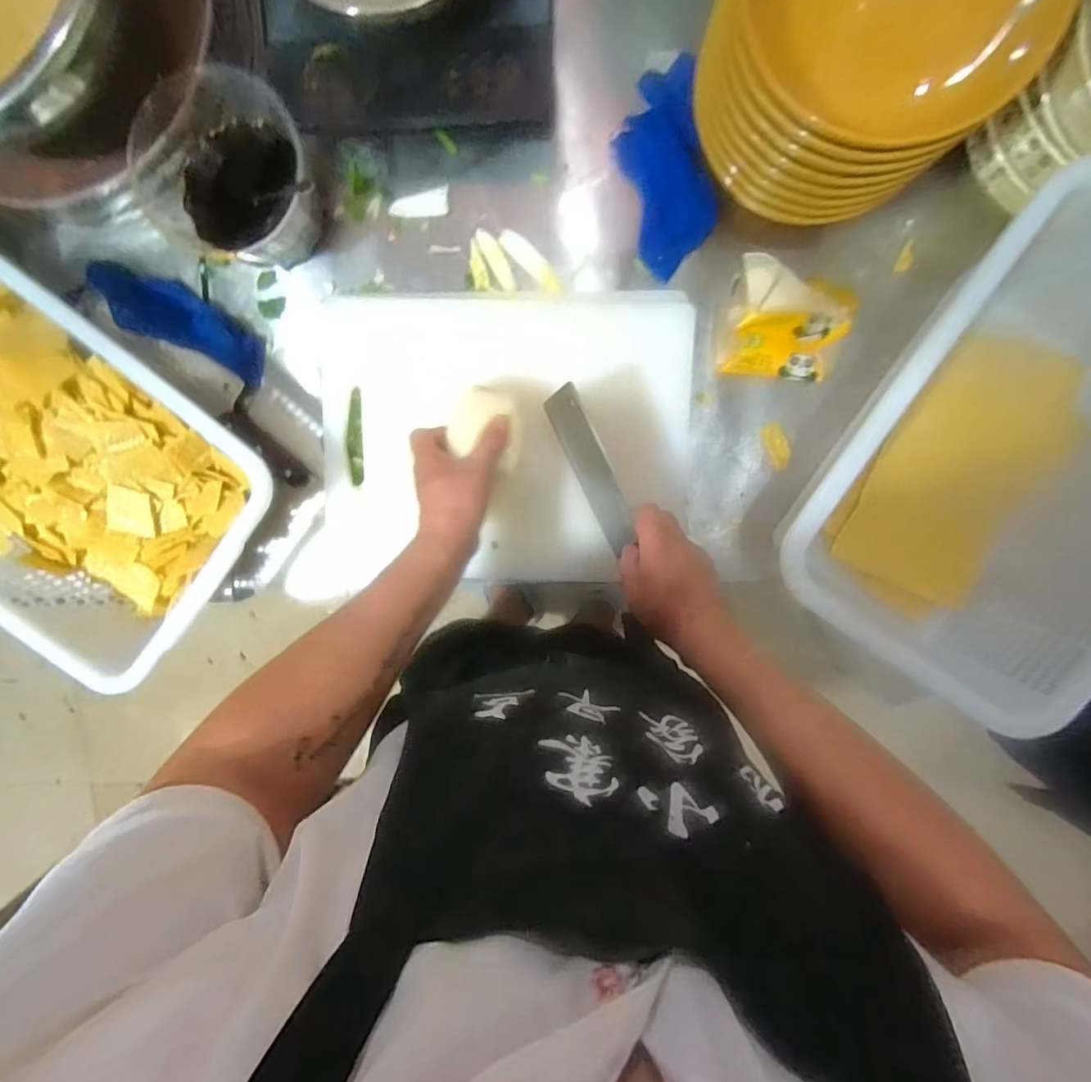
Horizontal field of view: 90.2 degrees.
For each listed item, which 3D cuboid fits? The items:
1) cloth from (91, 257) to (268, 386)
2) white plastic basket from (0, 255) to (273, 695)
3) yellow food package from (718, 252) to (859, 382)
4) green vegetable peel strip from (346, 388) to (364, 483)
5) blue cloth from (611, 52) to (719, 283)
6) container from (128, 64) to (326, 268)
[{"bbox_3d":[-0.408,-0.246,0.596,0.203,0.036,0.070,24,97,-2],"label":"cloth"},{"bbox_3d":[-0.487,-0.070,0.567,0.389,0.105,0.291,39,96,-4],"label":"white plastic basket"},{"bbox_3d":[0.240,-0.215,0.540,0.126,0.095,0.089,9,97,0],"label":"yellow food package"},{"bbox_3d":[-0.212,-0.116,0.607,0.016,0.011,0.104,1,97,1],"label":"green vegetable peel strip"},{"bbox_3d":[0.123,-0.380,0.555,0.082,0.032,0.189,-15,97,3],"label":"blue cloth"},{"bbox_3d":[-0.298,-0.356,0.539,0.165,0.099,0.151,0,97,1],"label":"container"}]

